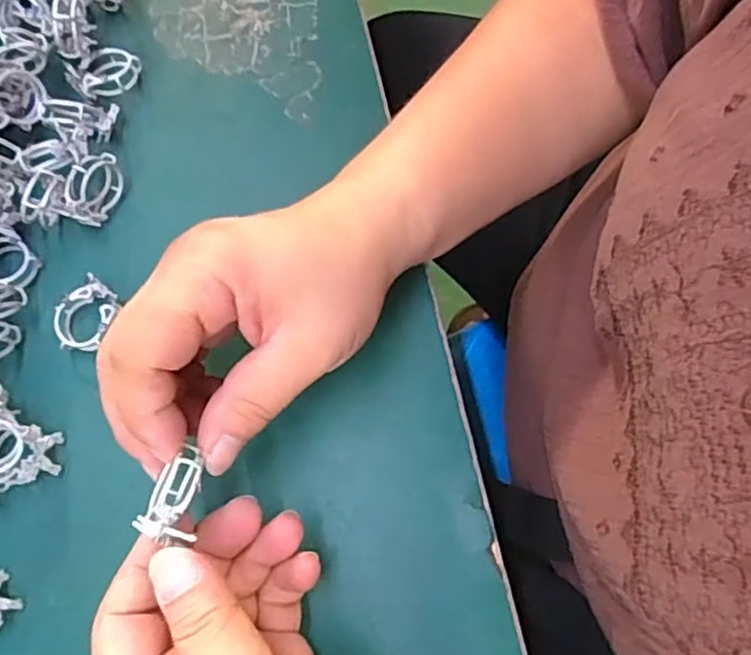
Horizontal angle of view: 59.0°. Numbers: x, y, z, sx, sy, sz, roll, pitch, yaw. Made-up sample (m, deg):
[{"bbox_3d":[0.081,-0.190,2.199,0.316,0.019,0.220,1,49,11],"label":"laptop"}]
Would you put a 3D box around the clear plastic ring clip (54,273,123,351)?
[{"bbox_3d":[-0.125,-0.004,0.289,0.027,0.014,0.030,39,79,11],"label":"clear plastic ring clip"}]

